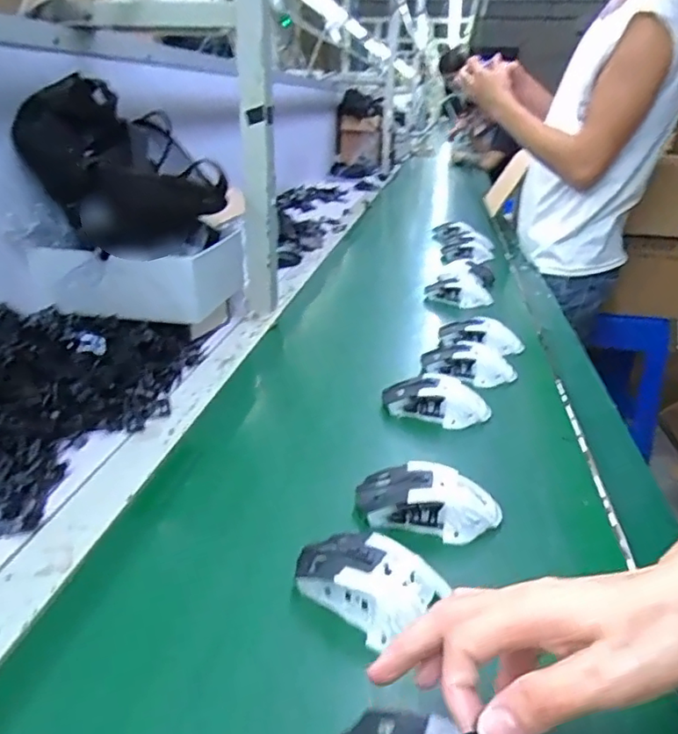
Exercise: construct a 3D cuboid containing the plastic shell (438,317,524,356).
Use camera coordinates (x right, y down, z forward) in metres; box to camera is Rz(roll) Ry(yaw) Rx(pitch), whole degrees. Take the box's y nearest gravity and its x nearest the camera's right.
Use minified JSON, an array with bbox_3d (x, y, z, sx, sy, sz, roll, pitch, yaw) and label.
[{"bbox_3d":[0.200,-0.047,0.800,0.118,0.034,0.060,17,29,31],"label":"plastic shell"}]

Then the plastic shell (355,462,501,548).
[{"bbox_3d":[0.072,0.112,0.461,0.115,0.046,0.059,7,26,14],"label":"plastic shell"}]

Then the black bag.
[{"bbox_3d":[-0.290,-0.259,0.749,0.199,0.219,0.191,23,33,40],"label":"black bag"}]

